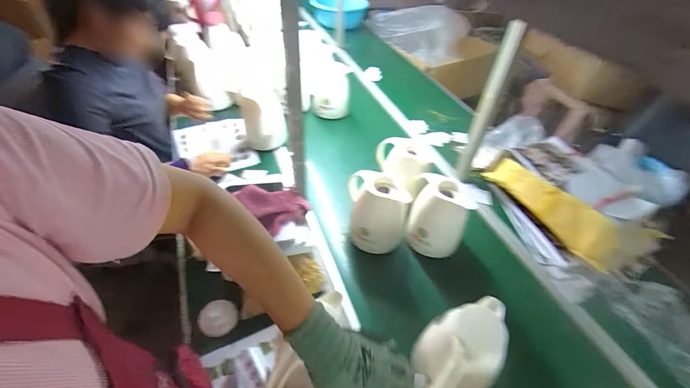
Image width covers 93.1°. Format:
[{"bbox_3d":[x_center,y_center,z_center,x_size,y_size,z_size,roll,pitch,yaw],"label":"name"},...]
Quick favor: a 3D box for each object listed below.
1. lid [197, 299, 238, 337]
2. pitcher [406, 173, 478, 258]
[{"bbox_3d":[-0.285,0.275,0.732,0.082,0.047,0.067,-27,53,-29],"label":"lid"},{"bbox_3d":[0.244,0.063,0.882,0.140,0.202,0.126,14,45,9],"label":"pitcher"}]

